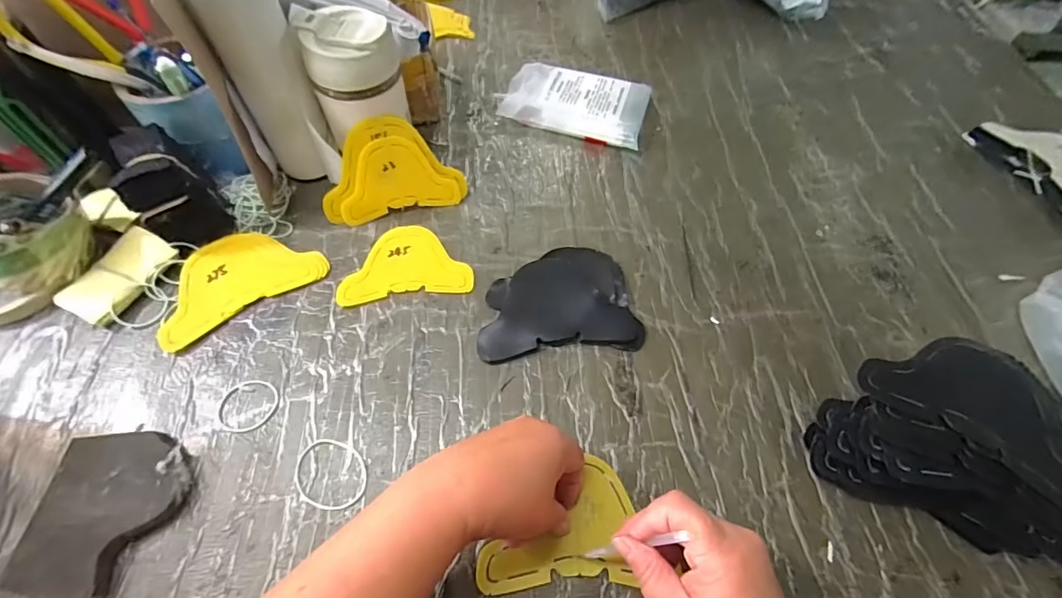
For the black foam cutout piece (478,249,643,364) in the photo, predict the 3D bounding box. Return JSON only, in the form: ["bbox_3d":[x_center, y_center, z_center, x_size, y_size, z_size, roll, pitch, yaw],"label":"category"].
[{"bbox_3d":[0.025,0.000,0.449,0.147,0.016,0.110,-5,60,-4],"label":"black foam cutout piece"}]

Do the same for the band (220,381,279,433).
[{"bbox_3d":[-0.238,0.090,0.391,0.047,0.004,0.046,0,60,-1],"label":"band"}]

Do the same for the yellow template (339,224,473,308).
[{"bbox_3d":[-0.126,-0.038,0.469,0.126,0.005,0.086,-7,60,-5],"label":"yellow template"}]

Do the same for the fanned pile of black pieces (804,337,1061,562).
[{"bbox_3d":[0.319,0.103,0.350,0.170,0.086,0.120,20,62,10],"label":"fanned pile of black pieces"}]

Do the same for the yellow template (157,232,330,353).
[{"bbox_3d":[-0.286,-0.023,0.450,0.150,0.013,0.087,-33,66,-18],"label":"yellow template"}]

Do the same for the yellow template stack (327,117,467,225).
[{"bbox_3d":[-0.146,-0.134,0.478,0.141,0.096,0.008,-15,34,-10],"label":"yellow template stack"}]

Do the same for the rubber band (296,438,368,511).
[{"bbox_3d":[-0.156,0.136,0.361,0.059,0.004,0.048,20,62,10],"label":"rubber band"}]

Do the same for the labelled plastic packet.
[{"bbox_3d":[0.056,-0.248,0.587,0.176,0.026,0.103,14,61,7],"label":"labelled plastic packet"}]

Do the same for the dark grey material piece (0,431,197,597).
[{"bbox_3d":[-0.304,0.153,0.335,0.089,0.022,0.106,5,60,2],"label":"dark grey material piece"}]

